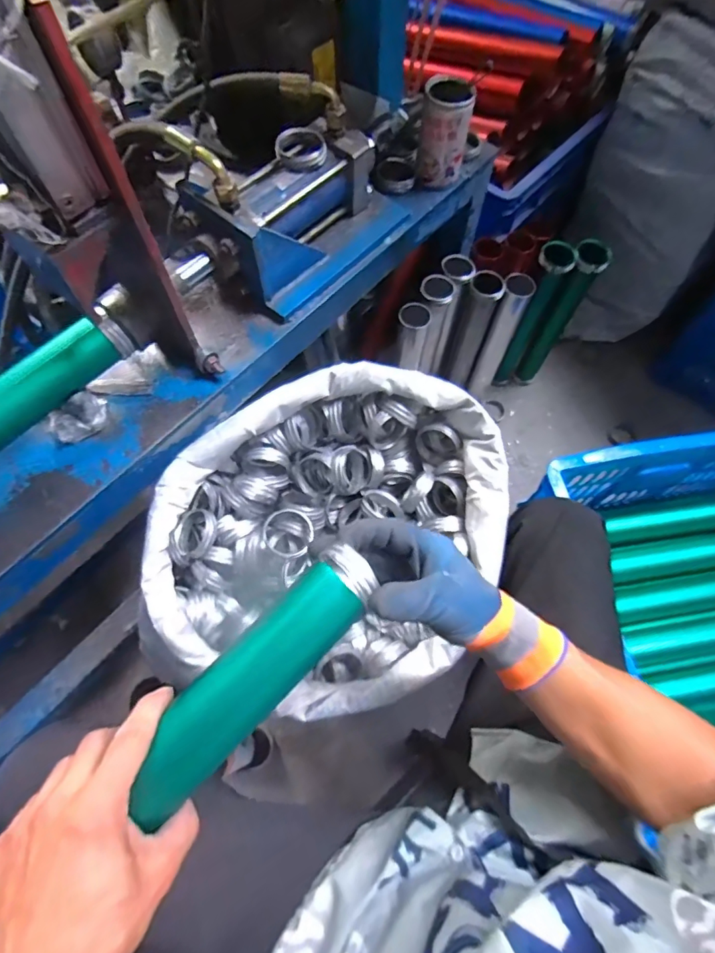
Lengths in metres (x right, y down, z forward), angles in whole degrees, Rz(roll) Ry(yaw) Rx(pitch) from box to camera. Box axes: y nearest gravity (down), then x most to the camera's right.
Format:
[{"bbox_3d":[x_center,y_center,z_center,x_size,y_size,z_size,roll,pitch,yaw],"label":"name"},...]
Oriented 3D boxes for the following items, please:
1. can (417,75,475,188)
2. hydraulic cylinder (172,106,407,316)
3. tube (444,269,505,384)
[{"bbox_3d":[0.118,-0.466,0.638,0.063,0.104,0.053,9,67,3],"label":"can"},{"bbox_3d":[-0.051,-0.314,0.575,0.273,0.111,0.117,-37,72,-15],"label":"hydraulic cylinder"},{"bbox_3d":[0.220,-0.282,0.944,0.064,0.289,0.059,14,67,5],"label":"tube"}]

